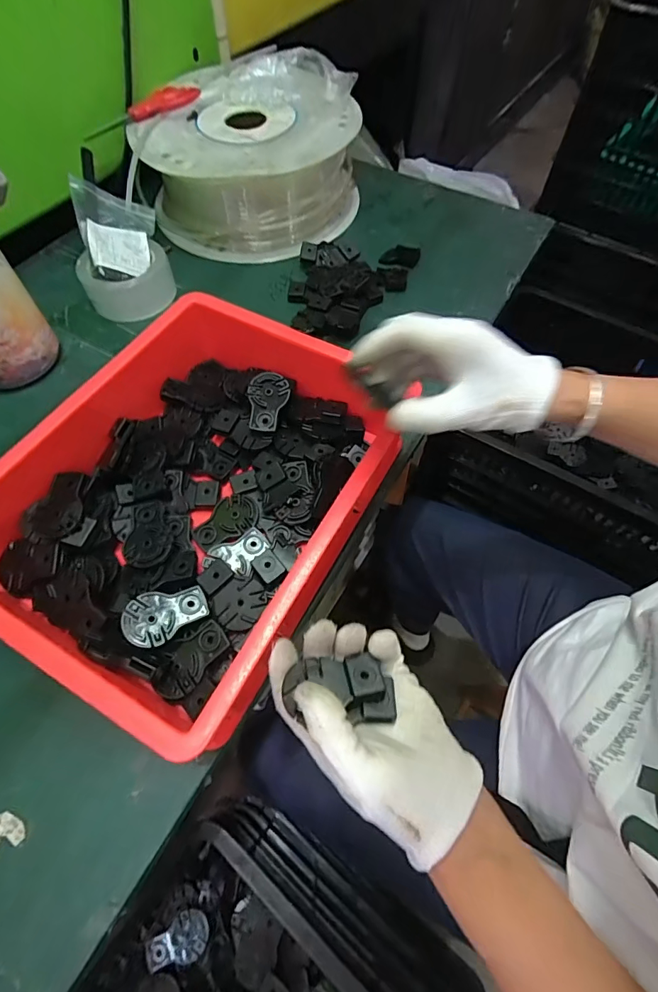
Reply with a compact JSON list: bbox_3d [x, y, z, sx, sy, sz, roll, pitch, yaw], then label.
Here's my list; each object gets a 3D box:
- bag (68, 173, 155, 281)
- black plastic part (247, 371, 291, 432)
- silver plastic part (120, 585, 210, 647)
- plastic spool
[{"bbox_3d":[-0.267,-0.327,0.564,0.092,0.023,0.124,-2,74,-34],"label":"bag"},{"bbox_3d":[-0.065,-0.097,0.461,0.041,0.012,0.063,19,79,4],"label":"black plastic part"},{"bbox_3d":[-0.129,0.091,0.349,0.062,0.004,0.040,-23,67,-30],"label":"silver plastic part"},{"bbox_3d":[-0.105,-0.499,0.653,0.282,0.150,0.302,0,60,0],"label":"plastic spool"}]

